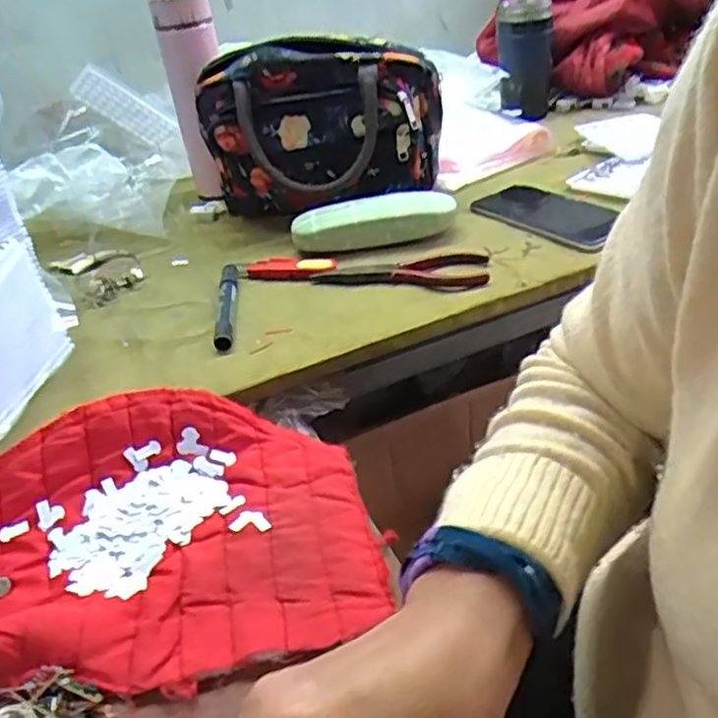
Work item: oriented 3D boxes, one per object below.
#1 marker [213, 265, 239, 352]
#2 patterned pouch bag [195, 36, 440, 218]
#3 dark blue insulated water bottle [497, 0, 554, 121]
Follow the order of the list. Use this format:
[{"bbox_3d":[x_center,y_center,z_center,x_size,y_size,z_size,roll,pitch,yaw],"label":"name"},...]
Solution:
[{"bbox_3d":[-0.112,-0.046,0.596,0.016,0.016,0.129,-9,33,-2],"label":"marker"},{"bbox_3d":[-0.044,-0.226,0.718,0.238,0.171,0.108,2,34,15],"label":"patterned pouch bag"},{"bbox_3d":[0.225,-0.403,0.941,0.075,0.146,0.082,1,34,14],"label":"dark blue insulated water bottle"}]

